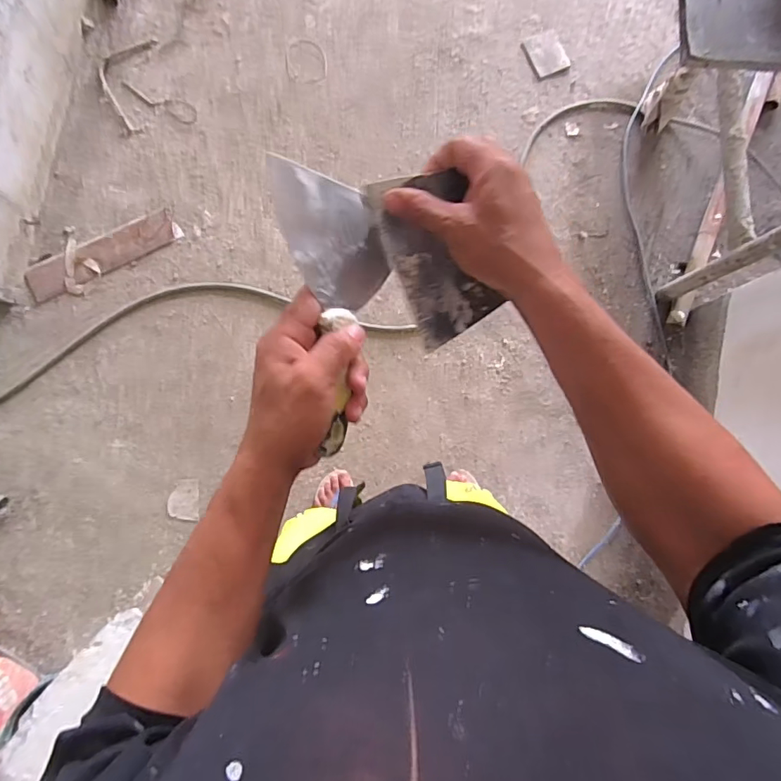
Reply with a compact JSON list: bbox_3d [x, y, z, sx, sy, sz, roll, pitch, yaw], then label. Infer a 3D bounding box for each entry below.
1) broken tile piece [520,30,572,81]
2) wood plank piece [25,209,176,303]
[{"bbox_3d":[0.489,-1.057,1.528,0.122,0.009,0.145,-23,85,-4],"label":"broken tile piece"},{"bbox_3d":[-0.846,-0.401,1.436,0.440,0.023,0.101,-28,85,-4],"label":"wood plank piece"}]

